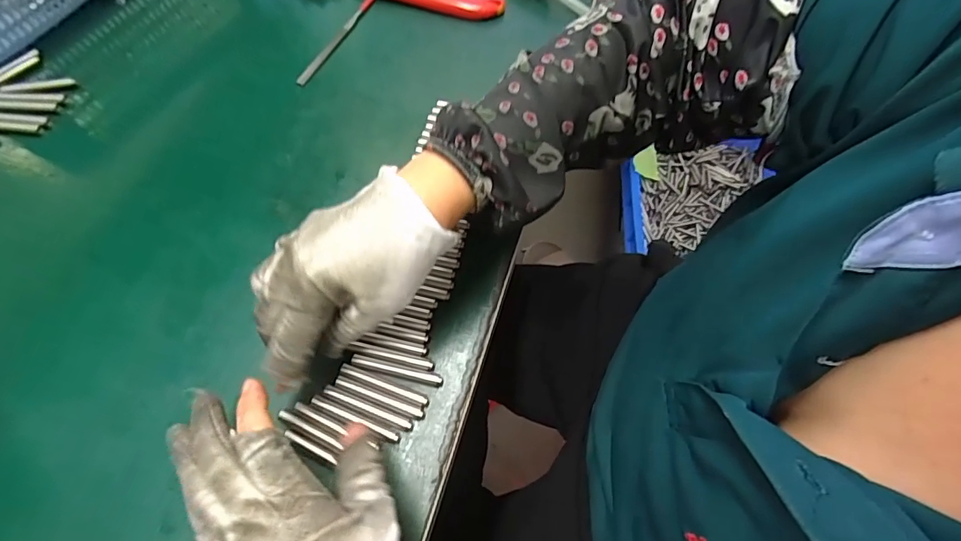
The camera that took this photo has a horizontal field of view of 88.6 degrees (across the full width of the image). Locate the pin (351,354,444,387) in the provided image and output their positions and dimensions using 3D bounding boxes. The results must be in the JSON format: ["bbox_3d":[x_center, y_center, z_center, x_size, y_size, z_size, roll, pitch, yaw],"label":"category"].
[{"bbox_3d":[-0.053,0.062,0.309,0.058,0.004,0.007,12,66,7],"label":"pin"}]

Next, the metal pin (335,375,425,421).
[{"bbox_3d":[-0.062,0.077,0.303,0.058,0.004,0.007,20,68,10],"label":"metal pin"}]

